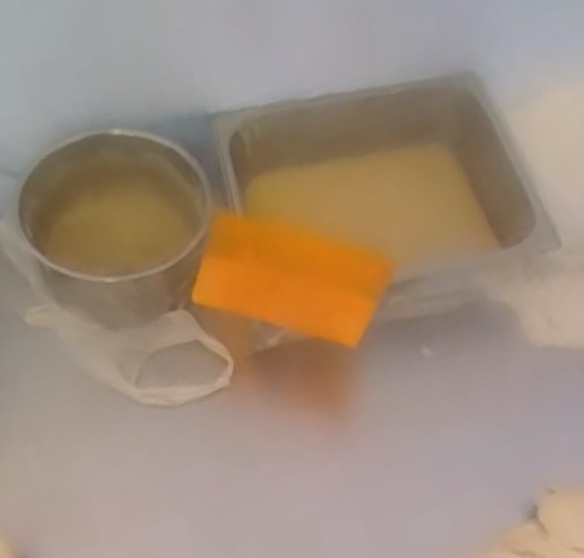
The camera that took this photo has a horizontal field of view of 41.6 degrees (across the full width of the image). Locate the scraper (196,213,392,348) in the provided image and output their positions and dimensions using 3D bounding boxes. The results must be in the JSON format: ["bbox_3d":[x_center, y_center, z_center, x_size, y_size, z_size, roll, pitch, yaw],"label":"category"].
[{"bbox_3d":[0.000,-0.002,0.754,0.176,0.012,0.100,16,69,6],"label":"scraper"}]

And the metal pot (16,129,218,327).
[{"bbox_3d":[-0.187,-0.056,0.847,0.191,0.109,0.191,0,57,0],"label":"metal pot"}]

